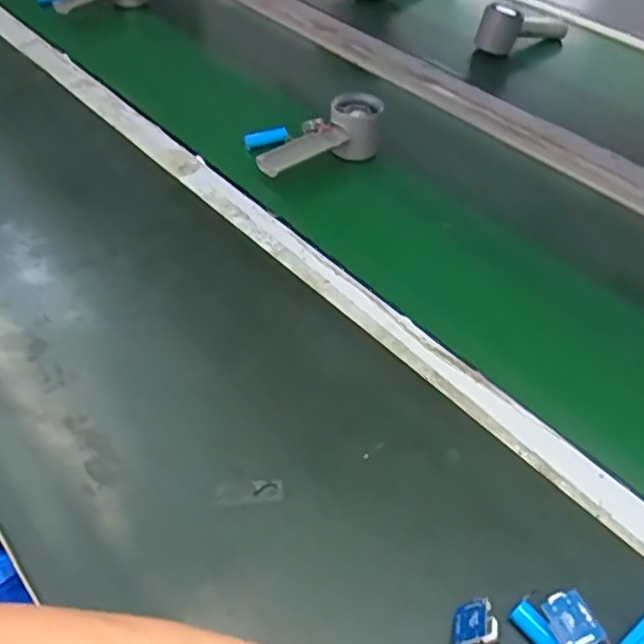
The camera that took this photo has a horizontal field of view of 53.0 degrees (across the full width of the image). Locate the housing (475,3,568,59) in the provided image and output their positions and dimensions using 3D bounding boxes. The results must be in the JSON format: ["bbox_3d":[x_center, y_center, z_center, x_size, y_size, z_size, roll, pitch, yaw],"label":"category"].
[{"bbox_3d":[0.302,-0.449,0.965,0.154,0.067,0.051,-28,55,-25],"label":"housing"}]

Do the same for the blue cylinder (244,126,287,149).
[{"bbox_3d":[-0.066,-0.215,0.748,0.057,0.019,0.013,-24,51,-21],"label":"blue cylinder"}]

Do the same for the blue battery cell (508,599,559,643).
[{"bbox_3d":[0.129,0.183,0.367,0.013,0.012,0.051,-26,54,-24],"label":"blue battery cell"}]

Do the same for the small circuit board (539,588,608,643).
[{"bbox_3d":[0.141,0.168,0.361,0.024,0.004,0.033,-40,50,10],"label":"small circuit board"}]

